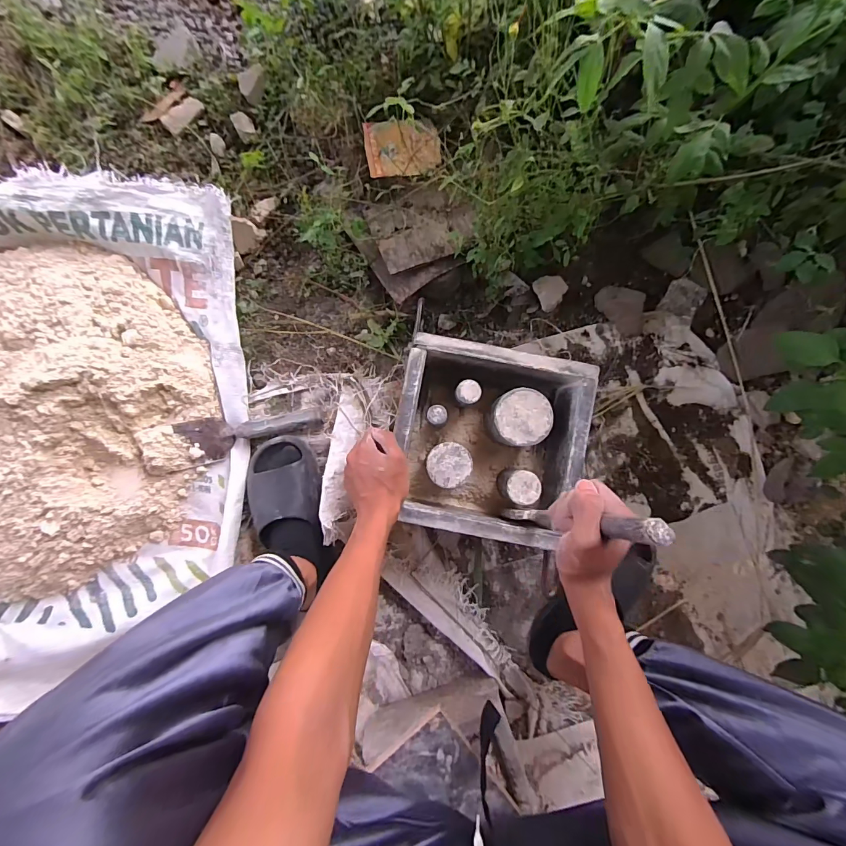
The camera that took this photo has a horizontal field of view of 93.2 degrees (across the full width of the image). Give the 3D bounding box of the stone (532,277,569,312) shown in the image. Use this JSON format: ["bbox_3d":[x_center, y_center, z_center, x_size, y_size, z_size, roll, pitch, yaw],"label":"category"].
[{"bbox_3d":[0.205,-0.208,0.642,0.046,0.025,0.055,-20,88,-4],"label":"stone"}]

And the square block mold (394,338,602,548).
[{"bbox_3d":[0.084,0.025,0.551,0.235,0.097,0.237,10,86,-2],"label":"square block mold"}]

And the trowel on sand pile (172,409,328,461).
[{"bbox_3d":[-0.268,0.016,0.619,0.223,0.032,0.062,-6,87,-3],"label":"trowel on sand pile"}]

